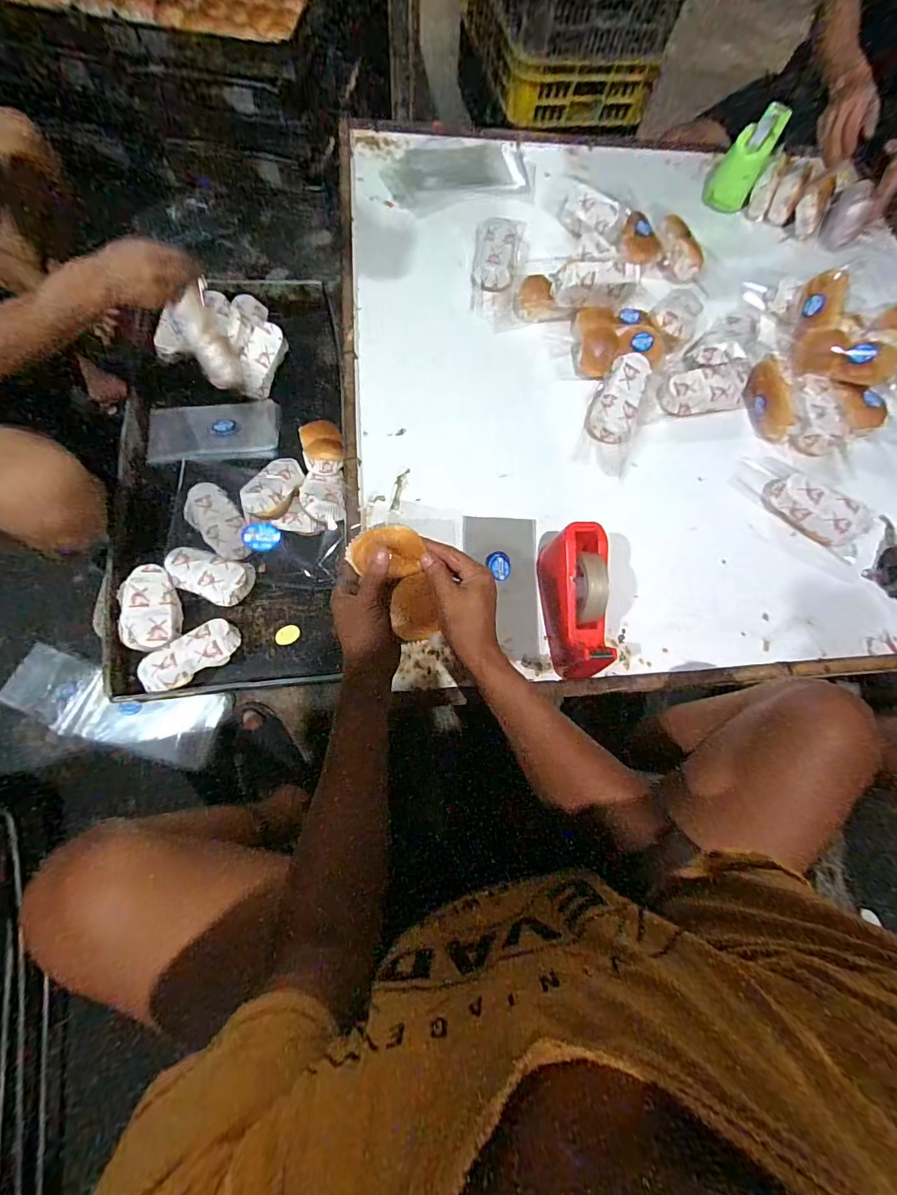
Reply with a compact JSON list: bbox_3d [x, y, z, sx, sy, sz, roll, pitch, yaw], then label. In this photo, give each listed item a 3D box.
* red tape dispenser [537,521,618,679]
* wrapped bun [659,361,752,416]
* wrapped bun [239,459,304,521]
[{"bbox_3d":[0.178,0.008,0.631,0.070,0.120,0.194,-2,72,-7],"label":"red tape dispenser"},{"bbox_3d":[0.436,-0.352,0.782,0.148,0.043,0.070,-9,72,-9],"label":"wrapped bun"},{"bbox_3d":[-0.283,-0.182,0.751,0.072,0.050,0.135,17,54,4],"label":"wrapped bun"}]

